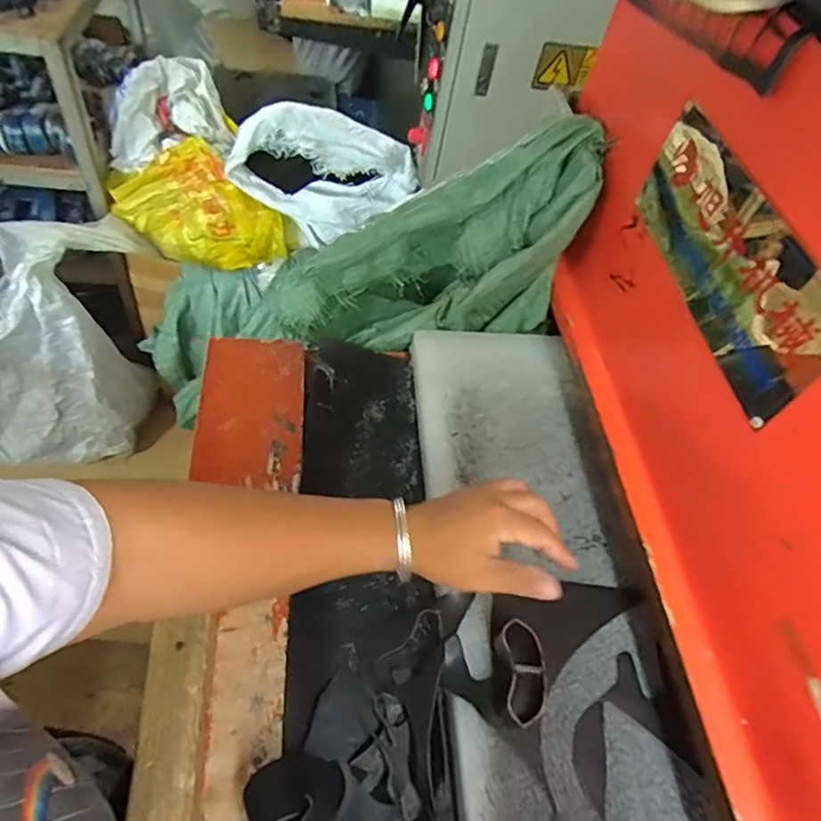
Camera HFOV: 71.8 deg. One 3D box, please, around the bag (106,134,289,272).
[{"bbox_3d":[-0.477,-0.447,1.264,0.360,0.241,0.124,0,53,-5],"label":"bag"}]

